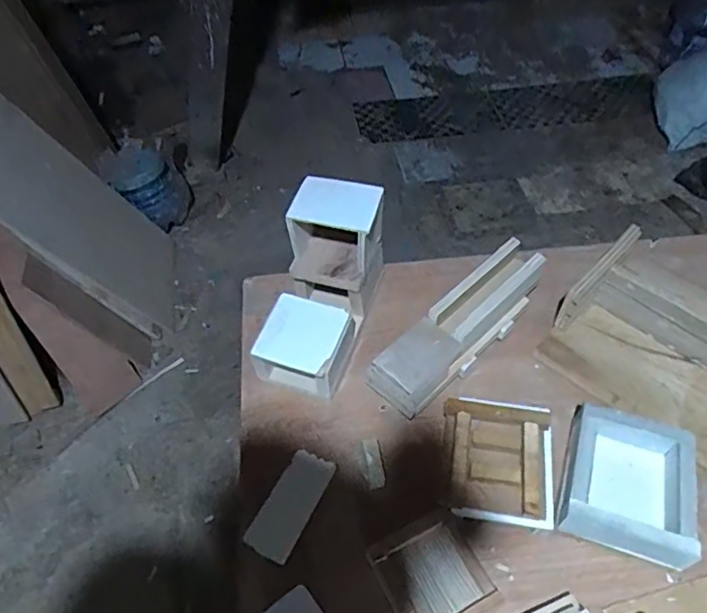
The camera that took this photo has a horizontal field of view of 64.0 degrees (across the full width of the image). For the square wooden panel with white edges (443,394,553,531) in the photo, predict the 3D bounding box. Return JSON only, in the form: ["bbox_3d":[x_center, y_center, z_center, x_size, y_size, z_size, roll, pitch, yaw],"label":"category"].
[{"bbox_3d":[0.175,0.186,0.678,0.122,0.052,0.138,4,52,6],"label":"square wooden panel with white edges"}]

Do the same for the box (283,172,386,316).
[{"bbox_3d":[-0.023,-0.080,0.796,0.118,0.158,0.111,11,55,10],"label":"box"}]

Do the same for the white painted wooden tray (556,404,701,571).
[{"bbox_3d":[0.315,0.205,0.656,0.137,0.054,0.157,14,54,14],"label":"white painted wooden tray"}]

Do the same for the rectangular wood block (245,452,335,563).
[{"bbox_3d":[-0.072,0.227,0.654,0.053,0.010,0.121,37,65,-7],"label":"rectangular wood block"}]

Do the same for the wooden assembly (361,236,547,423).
[{"bbox_3d":[0.148,0.032,0.778,0.300,0.082,0.079,-39,59,-24],"label":"wooden assembly"}]

